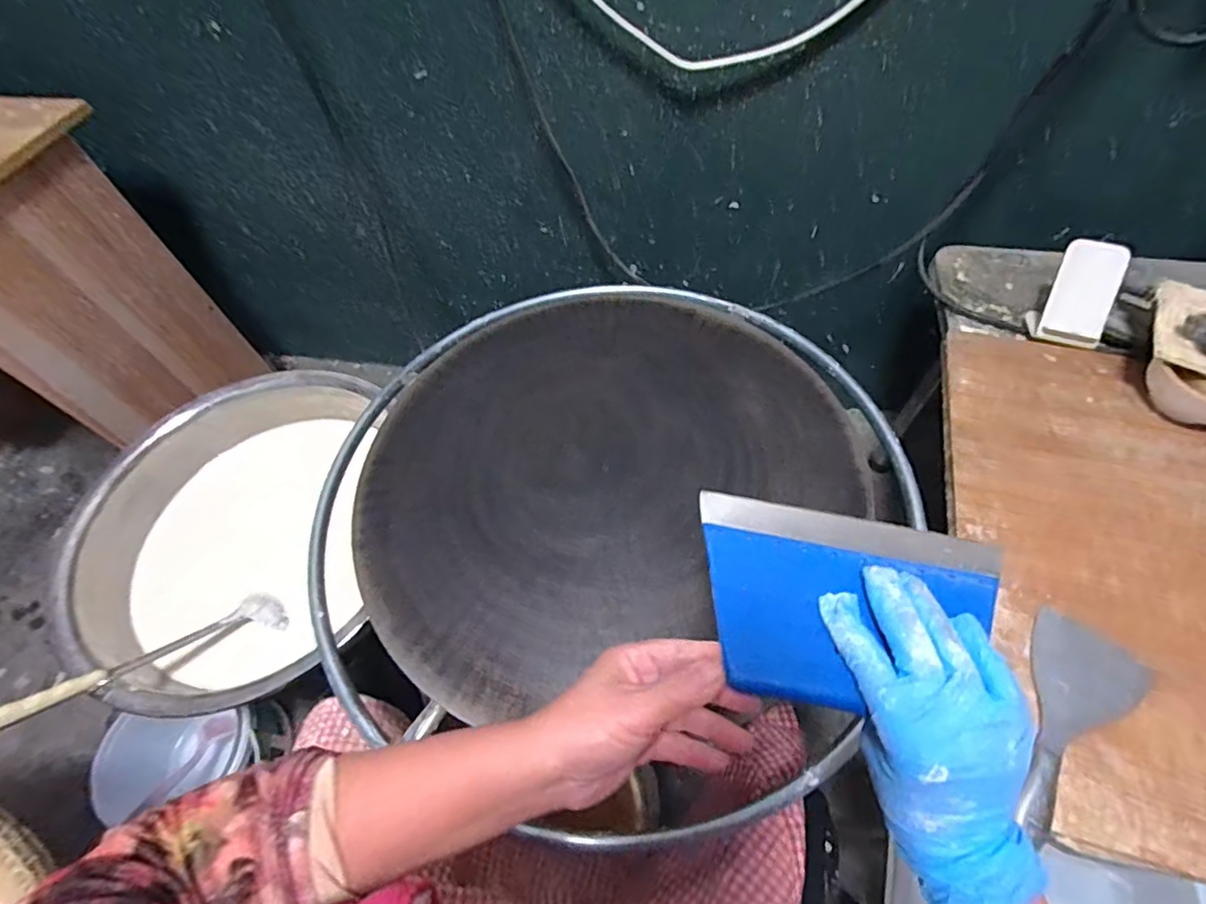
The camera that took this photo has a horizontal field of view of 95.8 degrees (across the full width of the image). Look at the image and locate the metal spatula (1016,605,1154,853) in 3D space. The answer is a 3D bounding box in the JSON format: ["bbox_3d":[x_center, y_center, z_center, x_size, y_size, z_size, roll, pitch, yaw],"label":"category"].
[{"bbox_3d":[0.405,0.236,0.480,0.091,0.020,0.200,37,68,23],"label":"metal spatula"}]

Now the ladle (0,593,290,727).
[{"bbox_3d":[-0.619,0.285,0.739,0.334,0.043,0.070,-20,55,-40],"label":"ladle"}]

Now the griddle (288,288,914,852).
[{"bbox_3d":[0.000,0.023,0.657,0.659,0.067,0.668,-2,59,3],"label":"griddle"}]

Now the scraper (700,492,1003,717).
[{"bbox_3d":[0.156,0.095,0.343,0.185,0.015,0.120,6,59,7],"label":"scraper"}]

